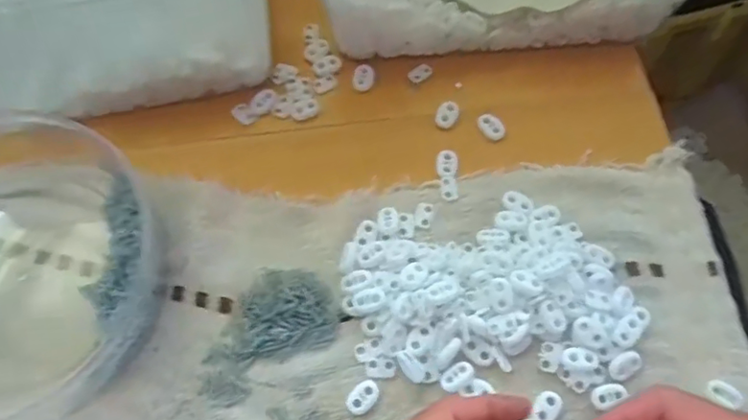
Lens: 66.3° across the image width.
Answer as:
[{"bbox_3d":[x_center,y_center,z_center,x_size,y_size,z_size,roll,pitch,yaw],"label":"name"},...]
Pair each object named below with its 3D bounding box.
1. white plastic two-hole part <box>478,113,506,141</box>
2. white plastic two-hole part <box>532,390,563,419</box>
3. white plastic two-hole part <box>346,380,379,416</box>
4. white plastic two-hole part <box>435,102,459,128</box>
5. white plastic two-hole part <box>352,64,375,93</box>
[{"bbox_3d":[0.089,-0.063,0.433,0.014,0.005,0.024,-32,72,-10],"label":"white plastic two-hole part"},{"bbox_3d":[0.107,0.123,0.354,0.015,0.004,0.024,35,74,13],"label":"white plastic two-hole part"},{"bbox_3d":[-0.007,0.117,0.359,0.022,0.005,0.015,-43,74,-14],"label":"white plastic two-hole part"},{"bbox_3d":[0.056,-0.072,0.441,0.016,0.011,0.023,21,71,9],"label":"white plastic two-hole part"},{"bbox_3d":[-0.008,-0.104,0.453,0.017,0.006,0.023,6,70,3],"label":"white plastic two-hole part"}]

